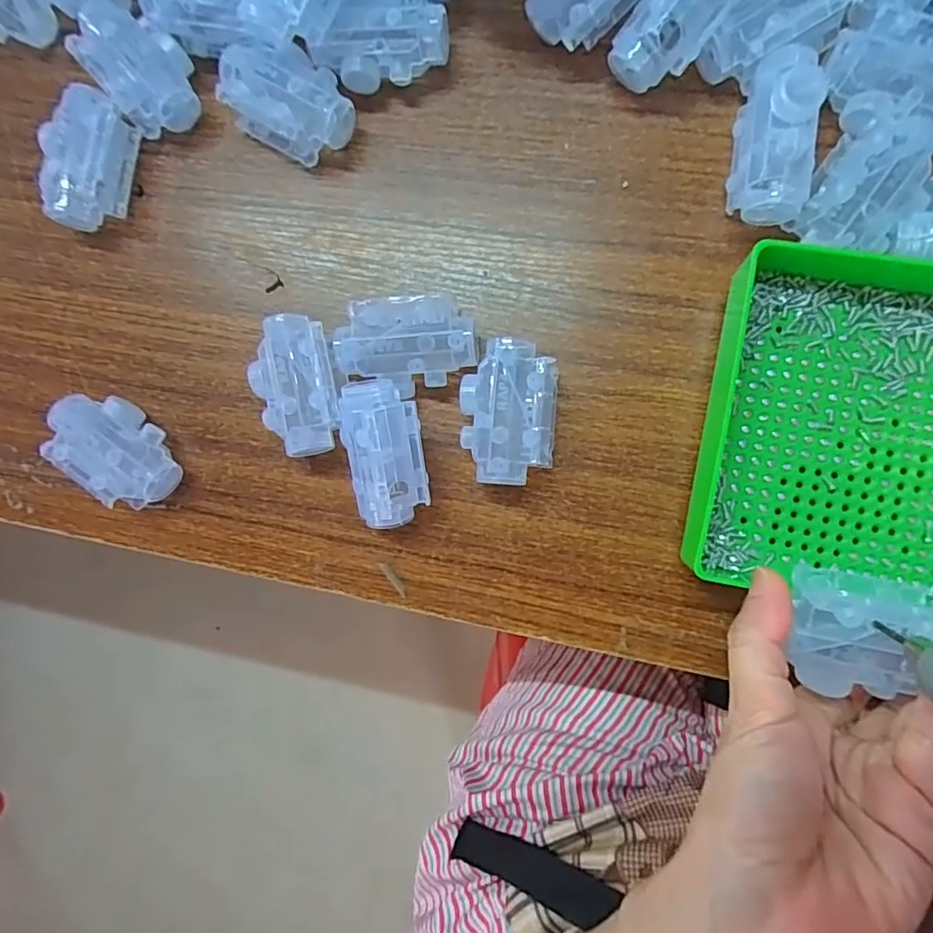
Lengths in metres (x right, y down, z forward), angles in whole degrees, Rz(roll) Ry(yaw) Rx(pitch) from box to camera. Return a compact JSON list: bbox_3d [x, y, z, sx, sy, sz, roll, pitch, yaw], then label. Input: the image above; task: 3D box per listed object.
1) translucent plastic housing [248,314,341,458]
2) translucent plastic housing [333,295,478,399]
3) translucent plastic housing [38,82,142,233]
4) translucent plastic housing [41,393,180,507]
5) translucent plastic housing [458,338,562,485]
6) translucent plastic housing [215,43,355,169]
[{"bbox_3d":[-0.085,-0.042,0.289,0.043,0.027,0.071,-10,88,7],"label":"translucent plastic housing"},{"bbox_3d":[-0.029,-0.061,0.283,0.067,0.028,0.044,-6,89,7],"label":"translucent plastic housing"},{"bbox_3d":[-0.209,-0.167,0.309,0.038,0.026,0.072,10,91,7],"label":"translucent plastic housing"},{"bbox_3d":[-0.186,-0.011,0.296,0.069,0.033,0.040,42,94,6],"label":"translucent plastic housing"},{"bbox_3d":[0.021,-0.027,0.278,0.045,0.028,0.069,4,90,7],"label":"translucent plastic housing"},{"bbox_3d":[-0.093,-0.189,0.290,0.064,0.025,0.042,29,93,7],"label":"translucent plastic housing"}]

